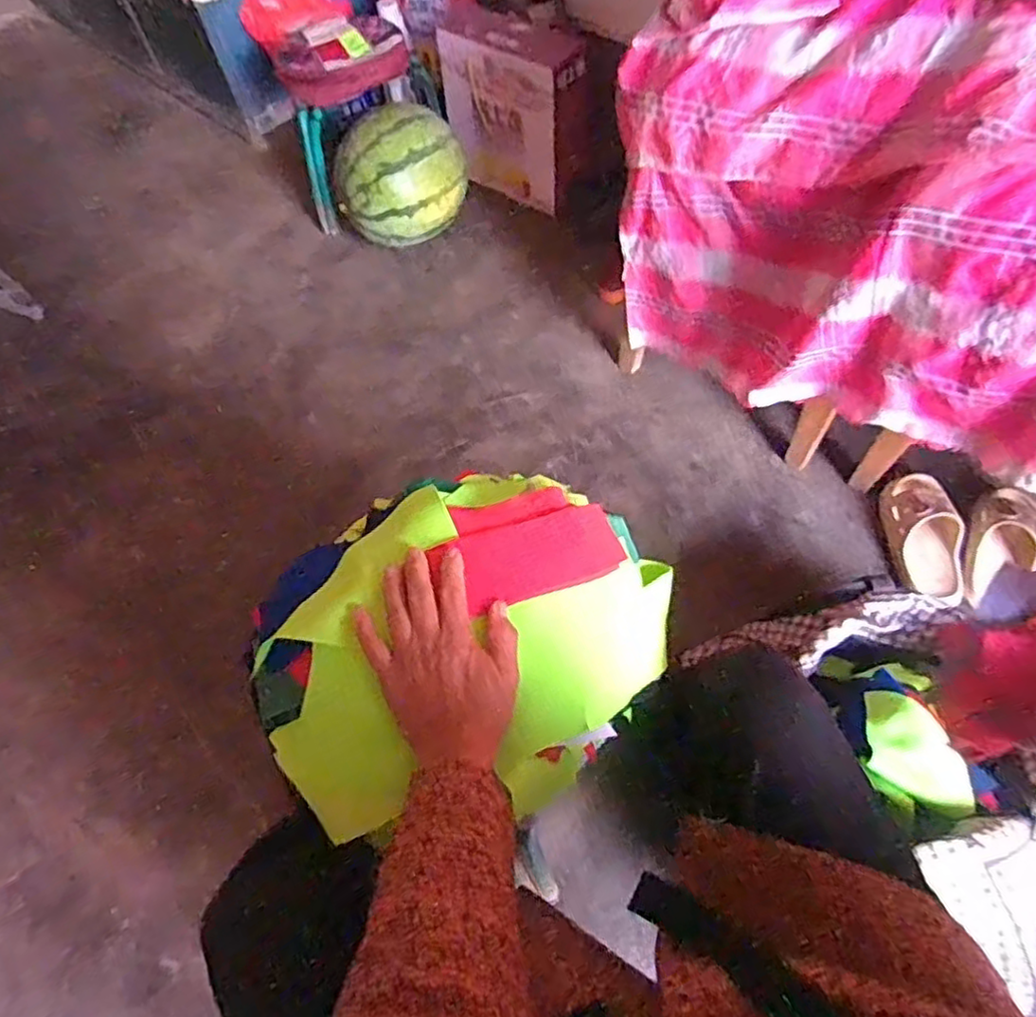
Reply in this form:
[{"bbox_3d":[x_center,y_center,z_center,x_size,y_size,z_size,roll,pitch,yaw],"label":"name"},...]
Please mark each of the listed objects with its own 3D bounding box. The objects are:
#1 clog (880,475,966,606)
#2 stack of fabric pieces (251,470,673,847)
[{"bbox_3d":[0.615,0.047,1.004,0.093,0.078,0.232,1,59,4],"label":"clog"},{"bbox_3d":[-0.043,0.098,0.546,0.268,0.074,0.332,39,68,23],"label":"stack of fabric pieces"}]

